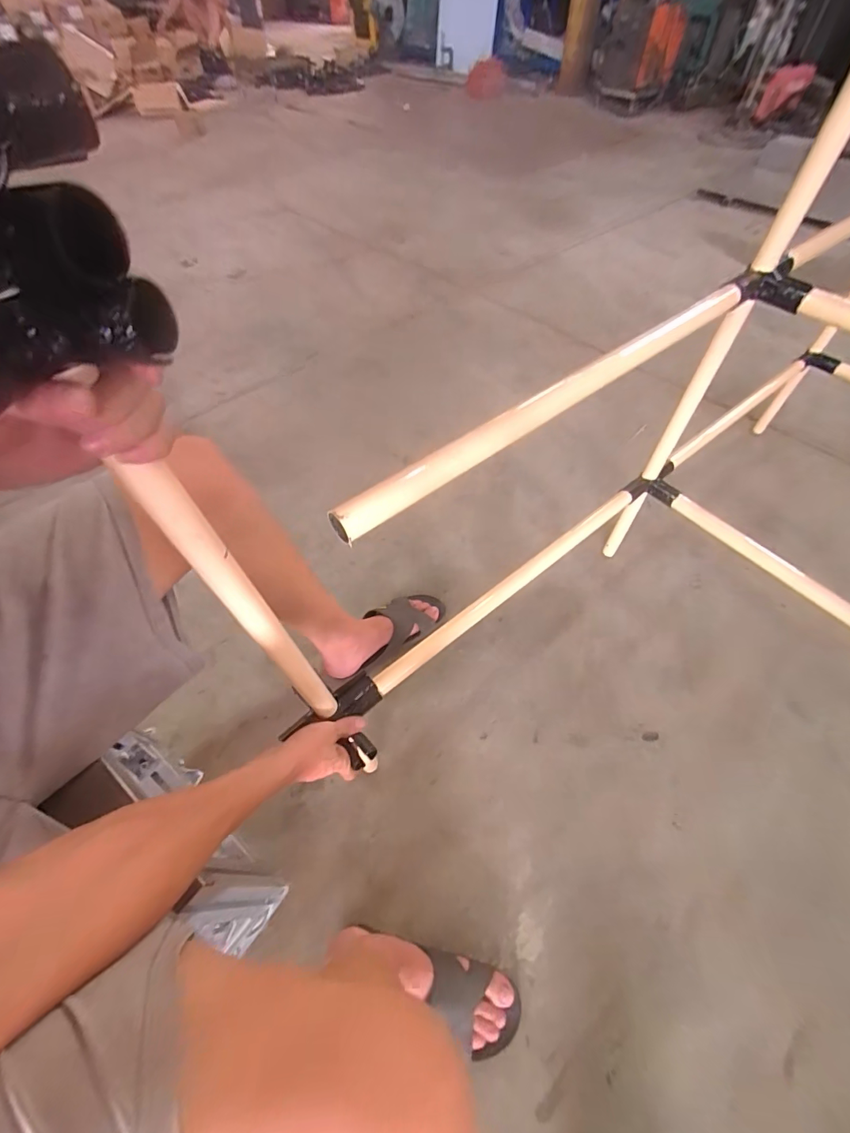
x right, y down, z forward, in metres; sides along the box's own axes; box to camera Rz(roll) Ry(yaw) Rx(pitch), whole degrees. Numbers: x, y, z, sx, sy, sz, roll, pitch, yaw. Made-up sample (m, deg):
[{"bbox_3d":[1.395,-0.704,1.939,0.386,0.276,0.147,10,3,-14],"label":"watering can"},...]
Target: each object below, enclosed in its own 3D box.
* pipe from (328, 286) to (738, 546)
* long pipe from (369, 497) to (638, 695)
[{"bbox_3d":[0.150,-0.172,0.436,0.554,0.027,0.022,-35,61,-20],"label":"pipe"},{"bbox_3d":[0.147,0.022,0.726,0.550,0.030,0.029,-34,61,-20],"label":"long pipe"}]

